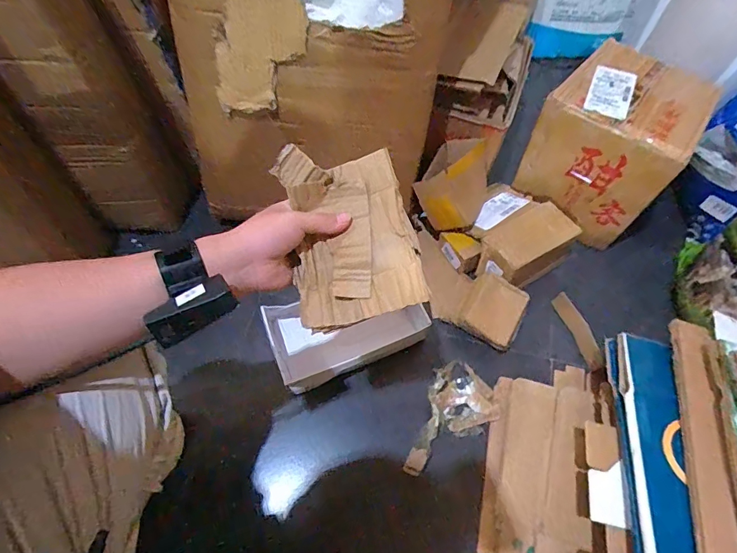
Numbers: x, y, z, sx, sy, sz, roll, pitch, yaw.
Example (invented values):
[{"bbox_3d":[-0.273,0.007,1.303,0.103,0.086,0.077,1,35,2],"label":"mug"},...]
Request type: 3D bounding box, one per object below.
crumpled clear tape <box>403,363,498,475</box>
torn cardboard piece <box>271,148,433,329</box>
[{"bbox_3d":[0.131,0.248,0.767,0.208,0.043,0.126,-34,68,-17],"label":"crumpled clear tape"},{"bbox_3d":[-0.023,-0.049,0.440,0.125,0.020,0.188,-17,80,10],"label":"torn cardboard piece"}]

